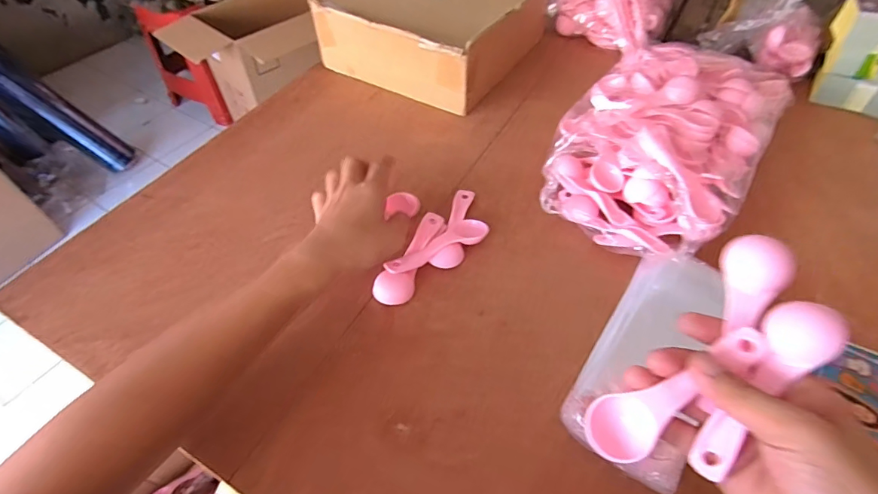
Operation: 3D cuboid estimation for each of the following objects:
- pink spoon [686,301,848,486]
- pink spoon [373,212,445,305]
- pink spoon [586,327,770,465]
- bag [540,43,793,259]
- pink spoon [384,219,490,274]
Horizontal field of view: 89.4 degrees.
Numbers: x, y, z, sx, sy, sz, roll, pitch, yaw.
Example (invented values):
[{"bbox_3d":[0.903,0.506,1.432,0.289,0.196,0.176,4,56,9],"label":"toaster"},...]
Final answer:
[{"bbox_3d":[0.182,0.082,0.252,0.033,0.016,0.113,36,92,27],"label":"pink spoon"},{"bbox_3d":[-0.026,0.008,0.443,0.033,0.018,0.115,17,53,15],"label":"pink spoon"},{"bbox_3d":[0.140,0.084,0.260,0.114,0.013,0.035,-33,55,0],"label":"pink spoon"},{"bbox_3d":[0.260,-0.129,0.503,0.198,0.087,0.350,25,56,21],"label":"bag"},{"bbox_3d":[-0.003,0.000,0.447,0.112,0.020,0.032,-24,54,-17],"label":"pink spoon"}]

